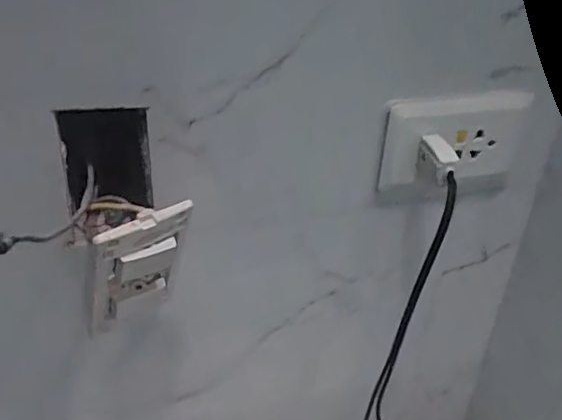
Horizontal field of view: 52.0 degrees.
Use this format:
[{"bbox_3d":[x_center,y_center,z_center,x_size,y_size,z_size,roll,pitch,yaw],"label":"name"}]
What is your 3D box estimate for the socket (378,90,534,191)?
[{"bbox_3d":[0.129,-0.052,0.421,0.114,0.068,0.008,-7,34,-14],"label":"socket"}]

